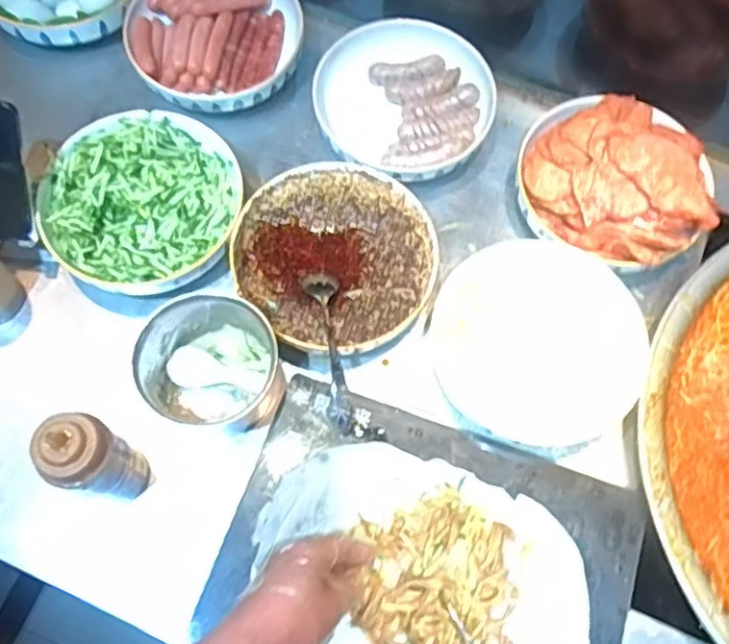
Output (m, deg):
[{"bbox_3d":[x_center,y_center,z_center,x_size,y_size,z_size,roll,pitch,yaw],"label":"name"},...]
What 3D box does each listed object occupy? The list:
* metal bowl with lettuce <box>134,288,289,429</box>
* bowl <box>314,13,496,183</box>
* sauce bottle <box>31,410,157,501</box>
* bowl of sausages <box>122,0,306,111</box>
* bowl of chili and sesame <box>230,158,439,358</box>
[{"bbox_3d":[-0.160,0.042,0.734,0.139,0.102,0.126,-4,69,-4],"label":"metal bowl with lettuce"},{"bbox_3d":[0.049,-0.277,0.860,0.213,0.052,0.232,1,69,-2],"label":"bowl"},{"bbox_3d":[-0.248,0.132,0.644,0.055,0.171,0.062,9,69,2],"label":"sauce bottle"},{"bbox_3d":[-0.190,-0.366,0.890,0.214,0.068,0.214,1,69,-2],"label":"bowl of sausages"},{"bbox_3d":[-0.033,-0.072,0.783,0.219,0.046,0.218,1,69,-2],"label":"bowl of chili and sesame"}]

